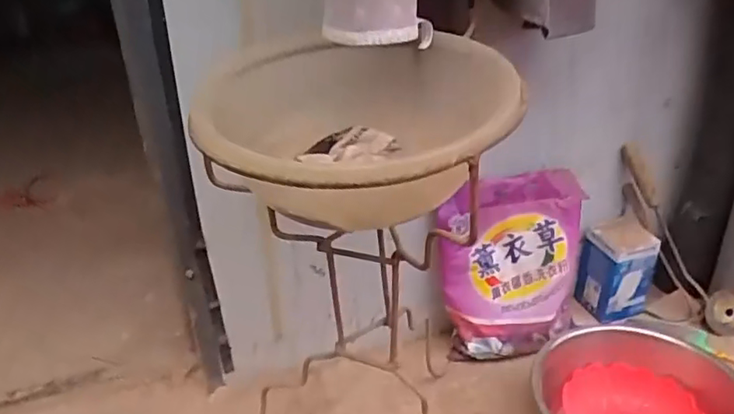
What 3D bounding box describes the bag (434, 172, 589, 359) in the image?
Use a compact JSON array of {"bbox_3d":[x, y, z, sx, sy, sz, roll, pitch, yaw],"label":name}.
[{"bbox_3d":[0.265,0.109,1.069,0.268,0.338,0.074,-6,11,-7],"label":"bag"}]

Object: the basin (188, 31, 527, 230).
[{"bbox_3d":[-0.034,-0.086,0.654,0.360,0.133,0.324,7,28,18],"label":"basin"}]

